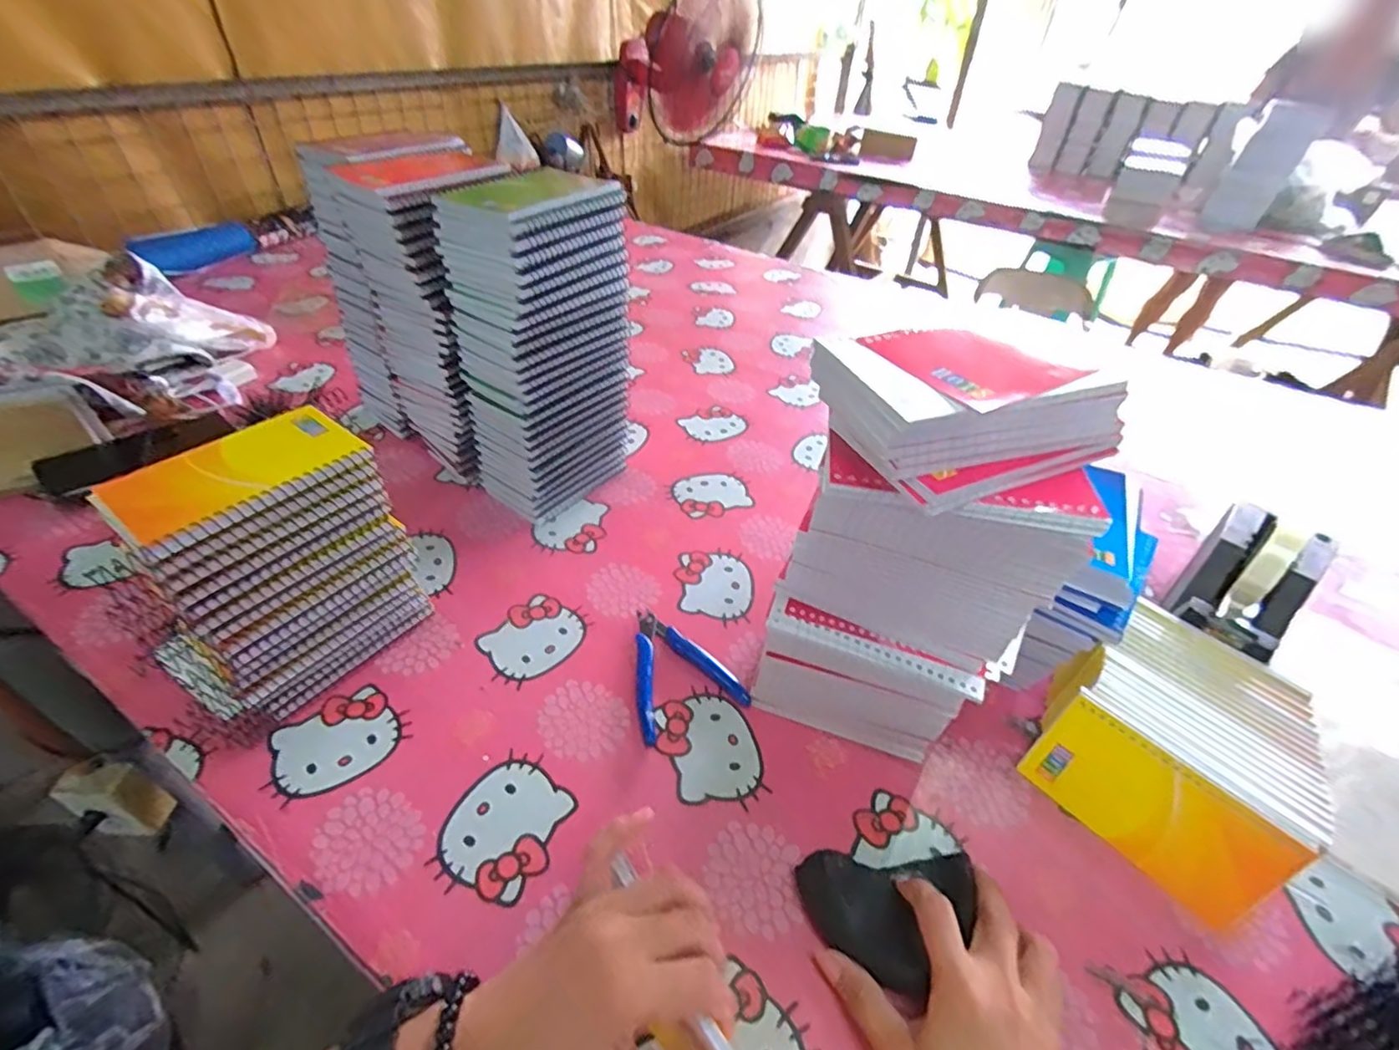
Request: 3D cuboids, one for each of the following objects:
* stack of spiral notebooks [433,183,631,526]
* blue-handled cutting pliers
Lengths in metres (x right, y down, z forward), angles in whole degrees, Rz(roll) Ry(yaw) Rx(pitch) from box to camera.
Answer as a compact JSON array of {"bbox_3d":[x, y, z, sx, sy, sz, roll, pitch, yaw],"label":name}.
[{"bbox_3d":[-0.148,-0.156,0.571,0.098,0.284,0.138,27,47,24],"label":"stack of spiral notebooks"},{"bbox_3d":[-0.019,0.110,0.481,0.084,0.011,0.107,-13,44,-18],"label":"blue-handled cutting pliers"}]

